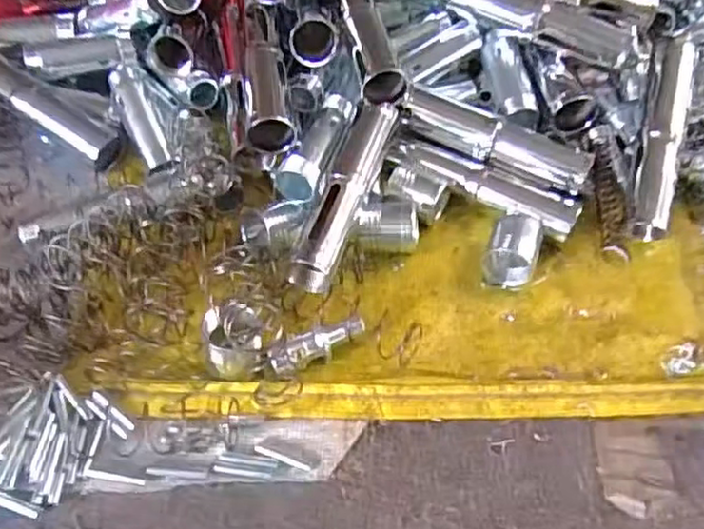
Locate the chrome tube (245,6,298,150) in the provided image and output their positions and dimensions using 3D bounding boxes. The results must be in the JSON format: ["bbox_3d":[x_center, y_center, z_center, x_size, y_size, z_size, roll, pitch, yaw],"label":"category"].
[{"bbox_3d":[-0.052,-0.115,0.402,0.026,0.022,0.111,-4,53,-5],"label":"chrome tube"}]

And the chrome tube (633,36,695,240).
[{"bbox_3d":[0.192,-0.081,0.404,0.020,0.015,0.130,12,78,5],"label":"chrome tube"}]

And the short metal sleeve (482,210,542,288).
[{"bbox_3d":[0.094,-0.009,0.378,0.028,0.024,0.039,16,54,10],"label":"short metal sleeve"}]

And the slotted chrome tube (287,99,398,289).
[{"bbox_3d":[-0.003,-0.041,0.367,0.024,0.026,0.125,15,53,10],"label":"slotted chrome tube"}]

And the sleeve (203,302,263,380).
[{"bbox_3d":[-0.059,0.038,0.325,0.027,0.027,0.026,1,52,-1],"label":"sleeve"}]

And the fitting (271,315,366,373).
[{"bbox_3d":[-0.017,0.043,0.336,0.051,0.015,0.014,-25,57,-20],"label":"fitting"}]

